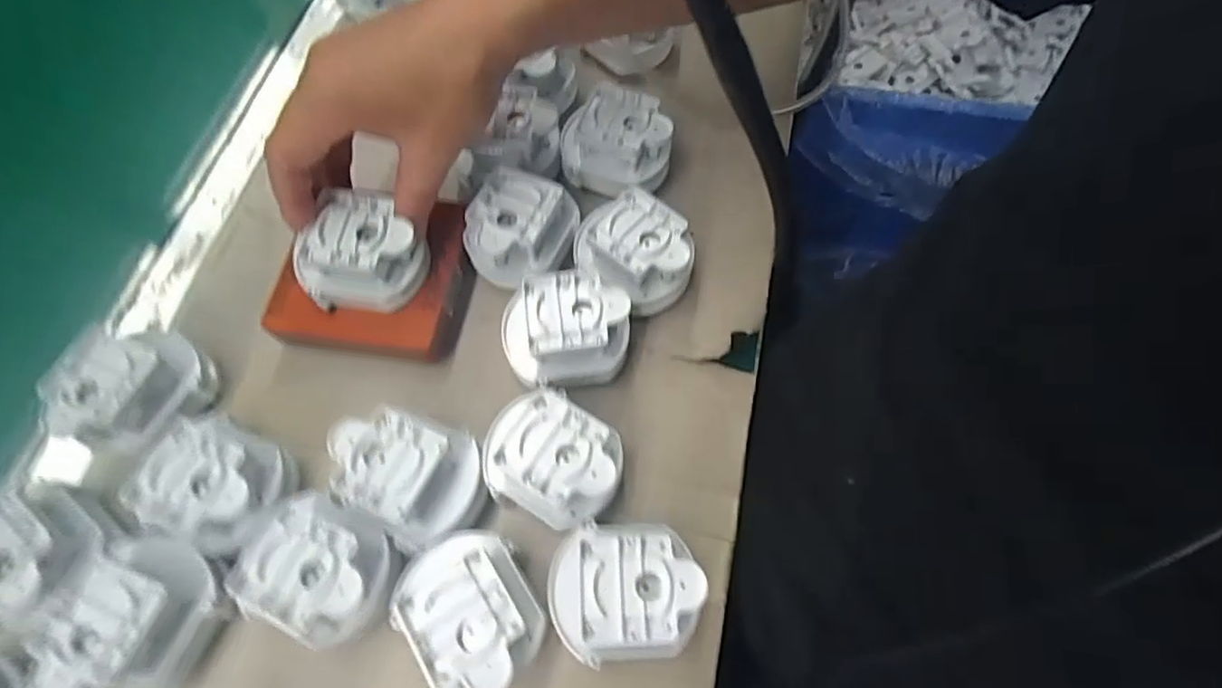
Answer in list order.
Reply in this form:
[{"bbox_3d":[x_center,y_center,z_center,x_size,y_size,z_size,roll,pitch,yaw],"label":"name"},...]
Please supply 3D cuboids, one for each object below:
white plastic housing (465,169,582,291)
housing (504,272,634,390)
[{"bbox_3d":[-0.053,-0.070,0.369,0.057,0.040,0.071,20,68,10],"label":"white plastic housing"},{"bbox_3d":[-0.025,-0.005,0.344,0.069,0.047,0.055,-3,66,0],"label":"housing"}]

